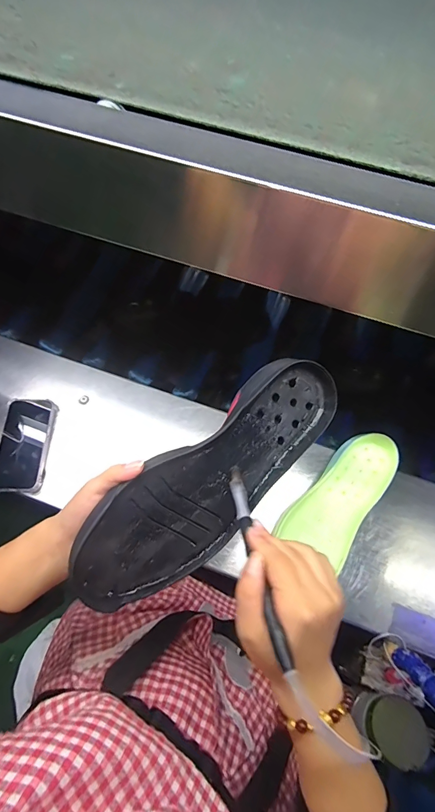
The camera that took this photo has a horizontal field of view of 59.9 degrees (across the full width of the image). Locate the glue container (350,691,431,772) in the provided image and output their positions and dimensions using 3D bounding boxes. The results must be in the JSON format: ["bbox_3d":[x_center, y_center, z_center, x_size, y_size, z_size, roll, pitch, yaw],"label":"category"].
[{"bbox_3d":[0.237,0.436,0.516,0.071,0.072,0.077,0,63,1],"label":"glue container"}]

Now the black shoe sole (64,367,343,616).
[{"bbox_3d":[-0.002,0.069,0.377,0.303,0.040,0.108,-37,103,-16],"label":"black shoe sole"}]

